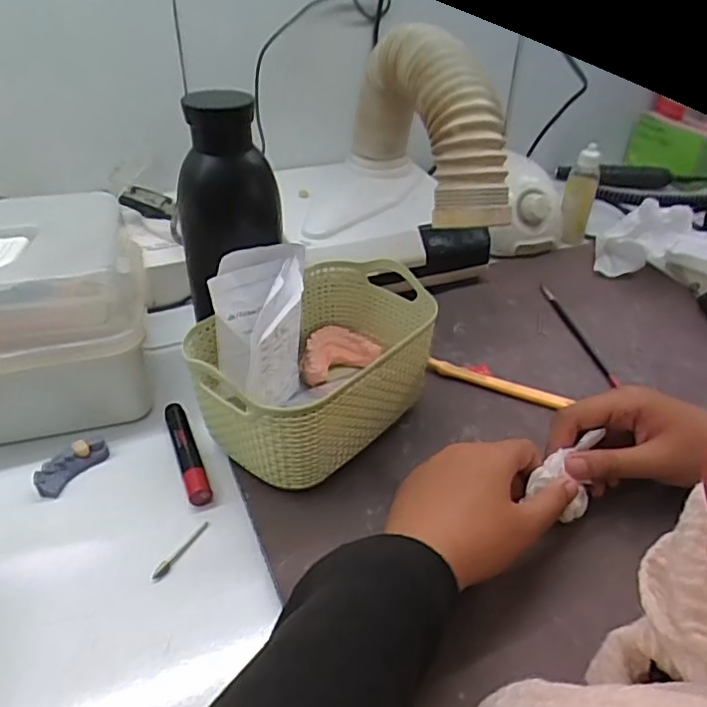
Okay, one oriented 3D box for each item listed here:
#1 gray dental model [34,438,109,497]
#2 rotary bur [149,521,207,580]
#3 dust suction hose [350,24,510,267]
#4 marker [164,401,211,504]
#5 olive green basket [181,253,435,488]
[{"bbox_3d":[-0.189,0.075,0.400,0.015,0.017,0.049,22,43,23],"label":"gray dental model"},{"bbox_3d":[-0.104,0.116,0.357,0.007,0.004,0.045,20,42,20],"label":"rotary bur"},{"bbox_3d":[0.063,-0.193,0.514,0.059,0.131,0.237,-12,39,-17],"label":"dust suction hose"},{"bbox_3d":[-0.115,0.067,0.411,0.014,0.019,0.088,-14,42,-20],"label":"marker"},{"bbox_3d":[-0.025,0.010,0.428,0.116,0.085,0.170,28,45,28],"label":"olive green basket"}]

